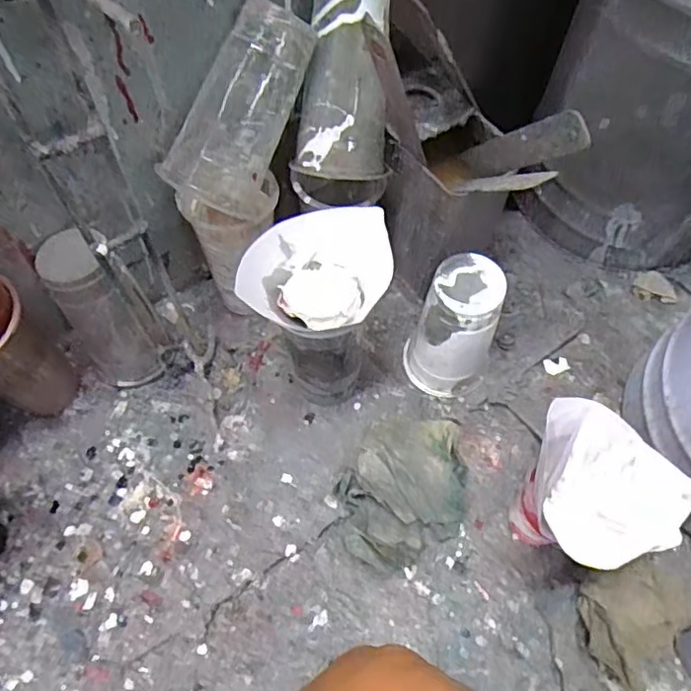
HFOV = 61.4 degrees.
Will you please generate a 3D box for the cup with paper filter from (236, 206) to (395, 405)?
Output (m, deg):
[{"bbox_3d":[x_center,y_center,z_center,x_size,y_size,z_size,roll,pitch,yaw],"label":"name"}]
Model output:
[{"bbox_3d":[-0.024,-0.029,0.546,0.112,0.185,0.112,1,61,-2],"label":"cup with paper filter"}]

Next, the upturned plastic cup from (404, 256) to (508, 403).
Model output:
[{"bbox_3d":[0.111,-0.016,0.568,0.083,0.148,0.076,38,68,16],"label":"upturned plastic cup"}]

